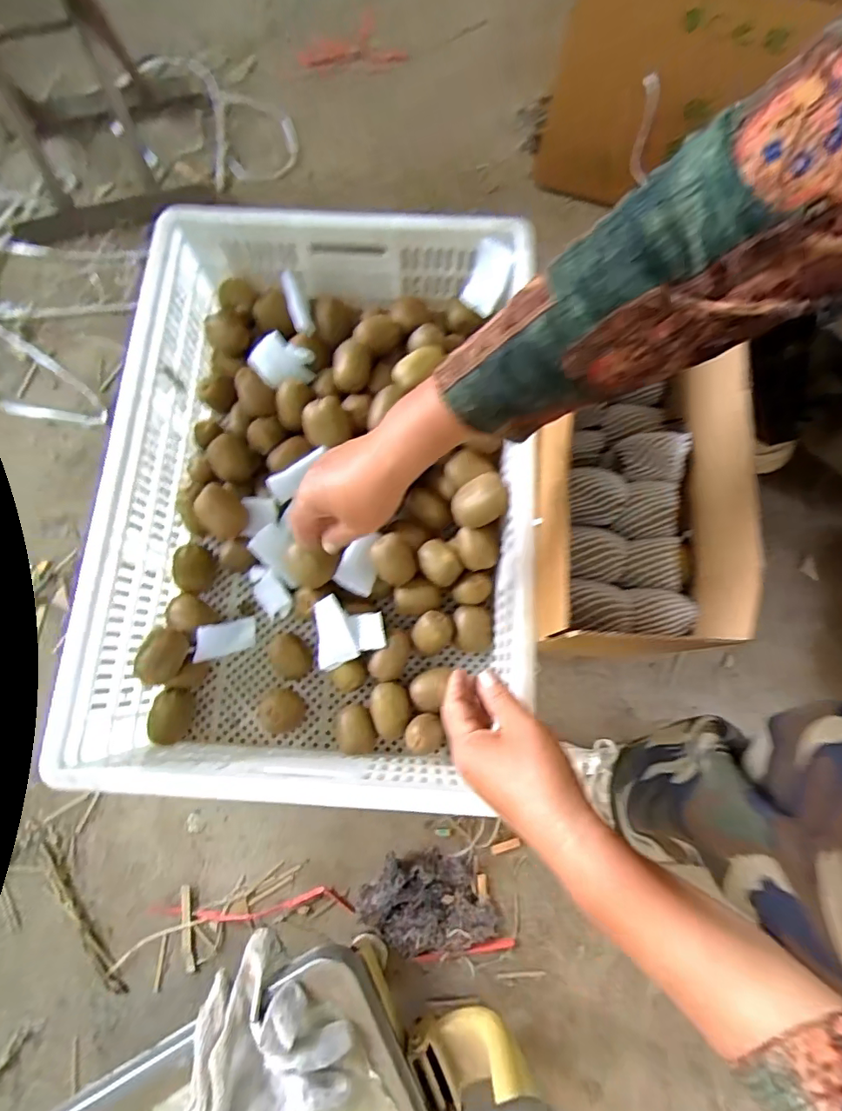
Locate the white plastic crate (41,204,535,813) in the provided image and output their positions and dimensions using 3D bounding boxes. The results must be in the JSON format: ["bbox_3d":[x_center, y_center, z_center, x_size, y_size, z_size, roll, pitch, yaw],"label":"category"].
[{"bbox_3d":[-0.109,-0.073,0.586,0.433,0.166,0.624,4,76,1],"label":"white plastic crate"}]

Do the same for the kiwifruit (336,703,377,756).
[{"bbox_3d":[-0.079,0.205,0.581,0.050,0.042,0.057,-14,77,-3],"label":"kiwifruit"}]

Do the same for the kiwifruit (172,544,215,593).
[{"bbox_3d":[-0.285,0.019,0.628,0.045,0.042,0.056,14,77,3],"label":"kiwifruit"}]

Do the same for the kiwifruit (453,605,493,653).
[{"bbox_3d":[0.064,0.091,0.611,0.044,0.035,0.053,-5,76,-1],"label":"kiwifruit"}]

